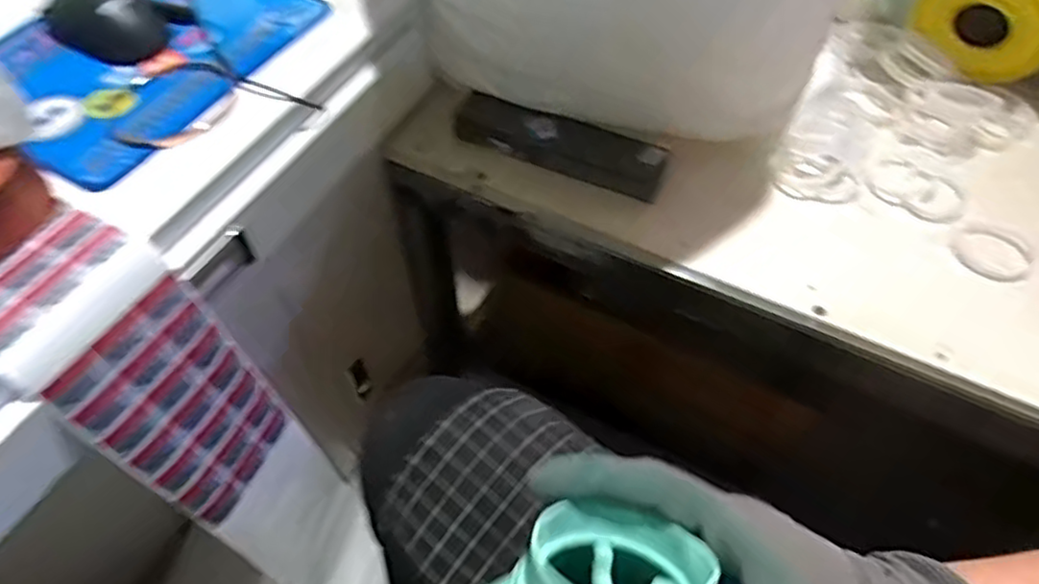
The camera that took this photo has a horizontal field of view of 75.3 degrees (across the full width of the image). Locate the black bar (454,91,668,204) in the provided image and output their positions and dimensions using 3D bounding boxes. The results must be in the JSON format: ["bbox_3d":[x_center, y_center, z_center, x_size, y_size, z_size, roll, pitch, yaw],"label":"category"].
[{"bbox_3d":[0.039,-0.140,0.641,0.200,0.040,0.045,18,56,11],"label":"black bar"}]

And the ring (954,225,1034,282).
[{"bbox_3d":[0.438,-0.037,0.628,0.074,0.014,0.058,17,67,3],"label":"ring"}]

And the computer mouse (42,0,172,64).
[{"bbox_3d":[-0.324,-0.215,0.530,0.091,0.029,0.059,18,56,12],"label":"computer mouse"}]

